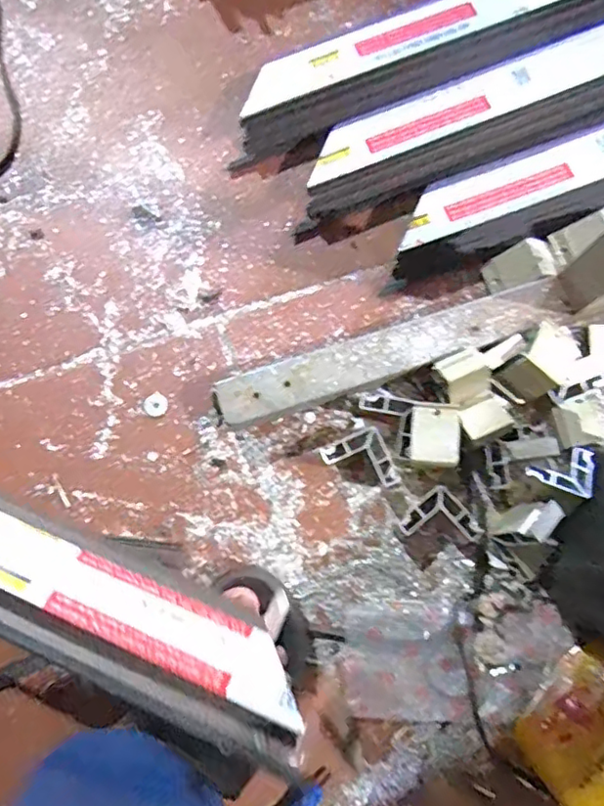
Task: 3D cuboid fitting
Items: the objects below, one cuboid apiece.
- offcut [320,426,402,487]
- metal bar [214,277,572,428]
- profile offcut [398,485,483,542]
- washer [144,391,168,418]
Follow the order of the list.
[{"bbox_3d":[0.049,0.053,0.500,0.051,0.038,0.050,-26,80,-4],"label":"offcut"},{"bbox_3d":[0.075,-0.041,0.513,0.295,0.044,0.042,-19,80,-3],"label":"metal bar"},{"bbox_3d":[0.112,0.102,0.490,0.053,0.037,0.053,-43,82,-7],"label":"profile offcut"},{"bbox_3d":[-0.129,0.002,0.525,0.021,0.004,0.020,0,79,0],"label":"washer"}]

